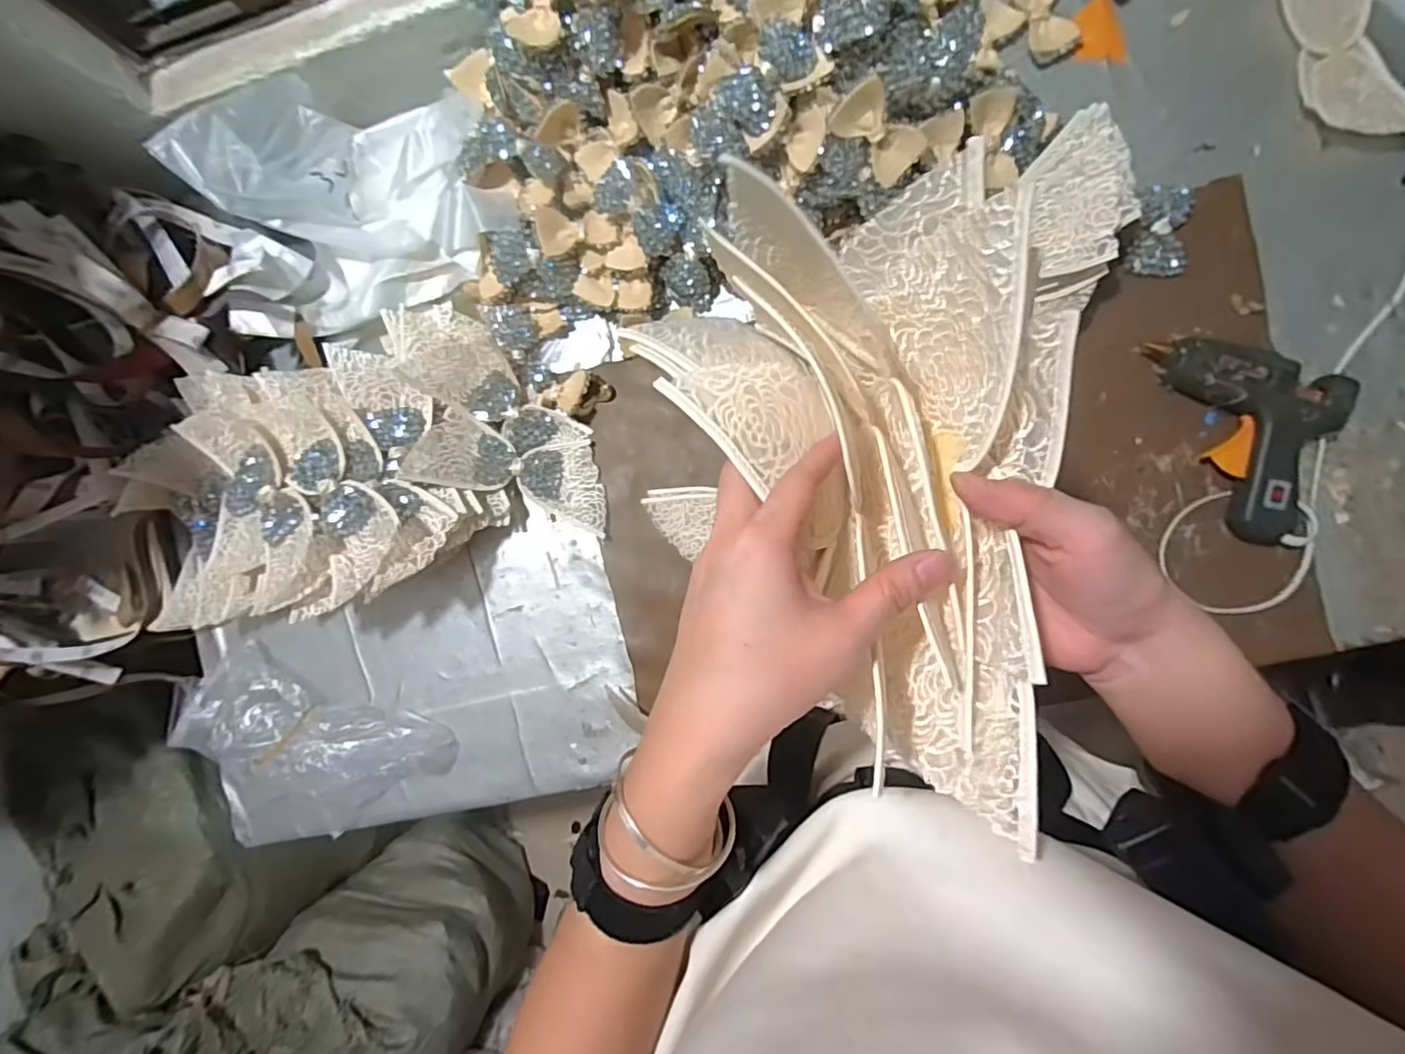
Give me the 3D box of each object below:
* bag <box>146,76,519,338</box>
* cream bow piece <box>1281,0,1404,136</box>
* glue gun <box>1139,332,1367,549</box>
[{"bbox_3d":[-0.355,-0.348,0.618,0.277,0.114,0.223,-16,88,8],"label":"bag"},{"bbox_3d":[0.615,-0.468,0.573,0.115,0.033,0.207,-7,89,8],"label":"cream bow piece"},{"bbox_3d":[0.540,-0.098,0.578,0.130,0.046,0.224,-24,87,7],"label":"glue gun"}]

